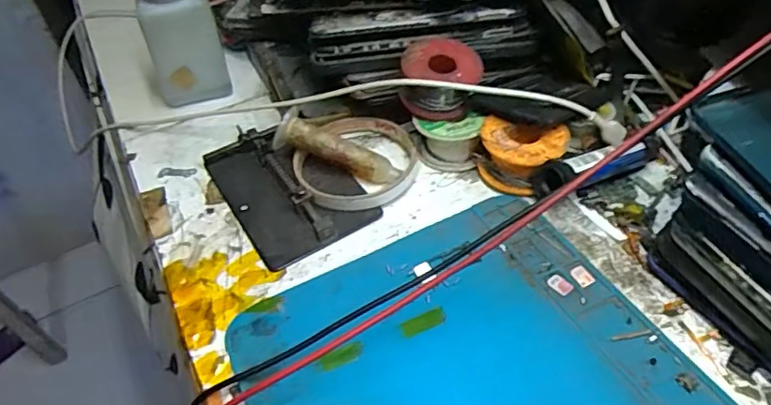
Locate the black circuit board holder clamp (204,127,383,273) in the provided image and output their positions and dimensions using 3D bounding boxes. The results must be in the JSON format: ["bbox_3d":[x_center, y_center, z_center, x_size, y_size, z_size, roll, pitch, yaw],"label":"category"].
[{"bbox_3d":[-0.066,-0.014,0.374,0.078,0.015,0.119,-27,50,-19],"label":"black circuit board holder clamp"}]

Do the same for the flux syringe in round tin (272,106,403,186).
[{"bbox_3d":[-0.032,-0.033,0.375,0.085,0.020,0.018,25,51,5],"label":"flux syringe in round tin"}]

